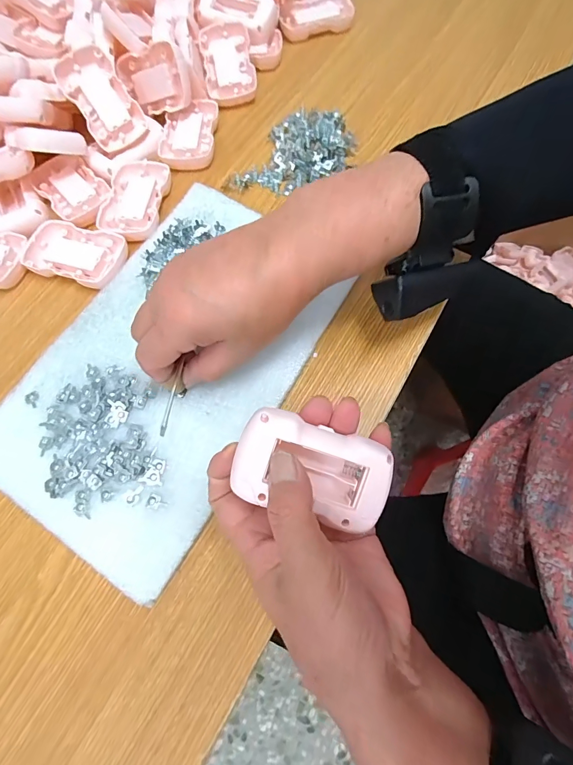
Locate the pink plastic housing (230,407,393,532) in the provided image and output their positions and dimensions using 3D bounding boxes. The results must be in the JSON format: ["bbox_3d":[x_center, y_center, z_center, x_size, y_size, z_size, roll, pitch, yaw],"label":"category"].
[{"bbox_3d":[0.015,0.046,0.215,0.082,0.024,0.049,15,91,-3],"label":"pink plastic housing"}]

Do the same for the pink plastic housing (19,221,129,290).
[{"bbox_3d":[-0.188,-0.116,0.345,0.088,0.012,0.055,16,70,10],"label":"pink plastic housing"}]

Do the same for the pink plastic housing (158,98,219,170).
[{"bbox_3d":[-0.100,-0.255,0.395,0.053,0.010,0.089,-1,68,3],"label":"pink plastic housing"}]

